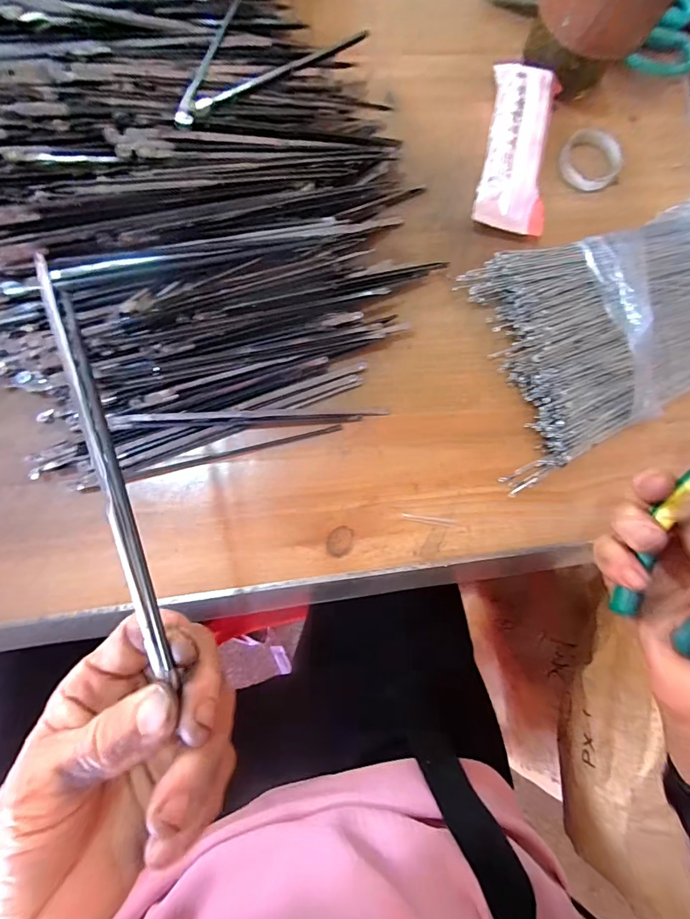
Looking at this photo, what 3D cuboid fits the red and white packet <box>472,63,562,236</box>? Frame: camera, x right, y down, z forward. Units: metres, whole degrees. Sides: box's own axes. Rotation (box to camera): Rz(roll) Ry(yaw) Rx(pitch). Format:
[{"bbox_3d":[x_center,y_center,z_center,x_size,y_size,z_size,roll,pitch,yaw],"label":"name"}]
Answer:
[{"bbox_3d":[0.128,-0.231,0.308,0.052,0.030,0.124,8,83,-6],"label":"red and white packet"}]

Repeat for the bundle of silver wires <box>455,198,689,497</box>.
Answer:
[{"bbox_3d":[0.208,-0.100,0.297,0.242,0.042,0.153,-21,87,-9],"label":"bundle of silver wires"}]

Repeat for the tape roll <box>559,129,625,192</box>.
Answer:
[{"bbox_3d":[0.193,-0.236,0.326,0.045,0.014,0.045,-33,89,-9],"label":"tape roll"}]

